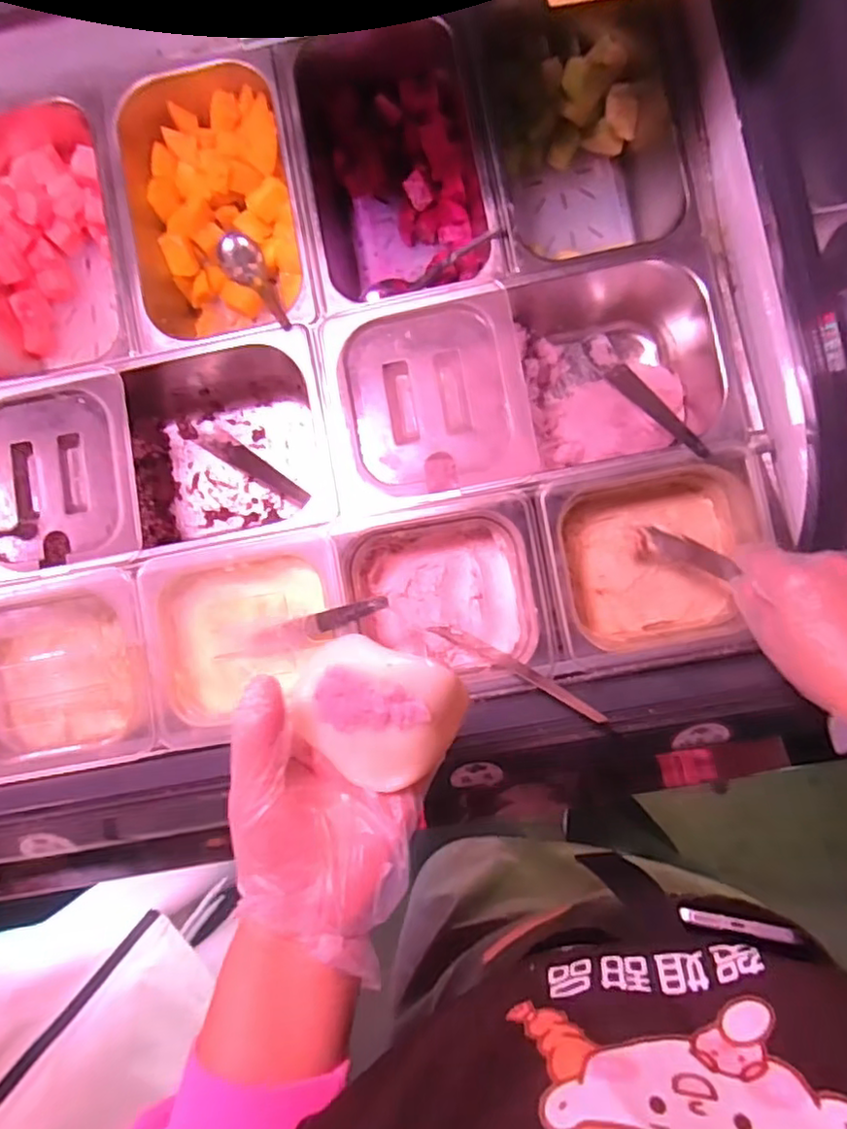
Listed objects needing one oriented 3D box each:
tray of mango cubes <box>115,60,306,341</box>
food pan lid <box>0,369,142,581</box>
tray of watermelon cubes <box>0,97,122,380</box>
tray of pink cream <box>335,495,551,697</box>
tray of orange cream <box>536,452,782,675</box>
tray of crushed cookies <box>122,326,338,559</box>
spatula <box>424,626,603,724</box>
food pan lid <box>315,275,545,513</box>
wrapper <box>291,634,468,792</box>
[{"bbox_3d":[-0.192,-0.327,0.611,0.159,0.088,0.250,-8,85,3],"label":"tray of mango cubes"},{"bbox_3d":[-0.327,-0.078,0.561,0.151,0.018,0.166,-8,85,3],"label":"food pan lid"},{"bbox_3d":[-0.362,-0.310,0.632,0.161,0.090,0.249,-14,85,3],"label":"tray of watermelon cubes"},{"bbox_3d":[0.019,0.030,0.552,0.160,0.089,0.149,-9,85,3],"label":"tray of pink cream"},{"bbox_3d":[0.186,-0.001,0.535,0.174,0.082,0.156,-11,85,3],"label":"tray of orange cream"},{"bbox_3d":[-0.179,-0.107,0.596,0.196,0.108,0.187,-10,85,3],"label":"tray of crushed cookies"},{"bbox_3d":[0.072,0.083,0.504,0.167,0.021,0.012,26,87,42],"label":"spatula"},{"bbox_3d":[0.002,-0.137,0.531,0.159,0.018,0.165,-10,85,3],"label":"food pan lid"},{"bbox_3d":[-0.027,0.080,0.344,0.090,0.030,0.073,19,87,5],"label":"wrapper"}]

